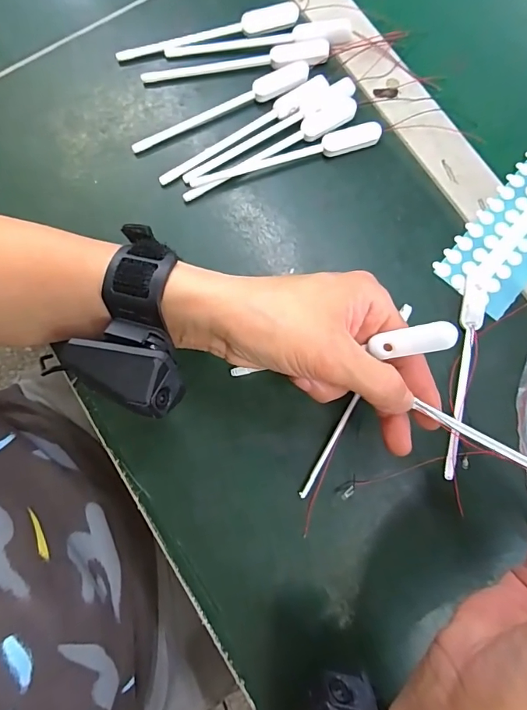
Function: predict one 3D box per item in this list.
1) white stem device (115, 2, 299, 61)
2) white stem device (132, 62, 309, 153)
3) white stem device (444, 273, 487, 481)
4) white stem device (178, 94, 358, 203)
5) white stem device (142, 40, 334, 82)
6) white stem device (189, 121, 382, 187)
[{"bbox_3d":[-0.045,-0.254,0.343,0.144,0.010,0.018,-9,80,-1],"label":"white stem device"},{"bbox_3d":[-0.032,-0.187,0.329,0.143,0.009,0.019,-22,81,-3],"label":"white stem device"},{"bbox_3d":[0.137,0.012,0.295,0.017,0.007,0.141,12,80,3],"label":"white stem device"},{"bbox_3d":[0.007,-0.151,0.322,0.145,0.007,0.018,-31,81,-5],"label":"white stem device"},{"bbox_3d":[-0.022,-0.223,0.334,0.144,0.007,0.020,-9,80,-1],"label":"white stem device"},{"bbox_3d":[0.017,-0.147,0.323,0.143,0.009,0.014,-15,80,-2],"label":"white stem device"}]

